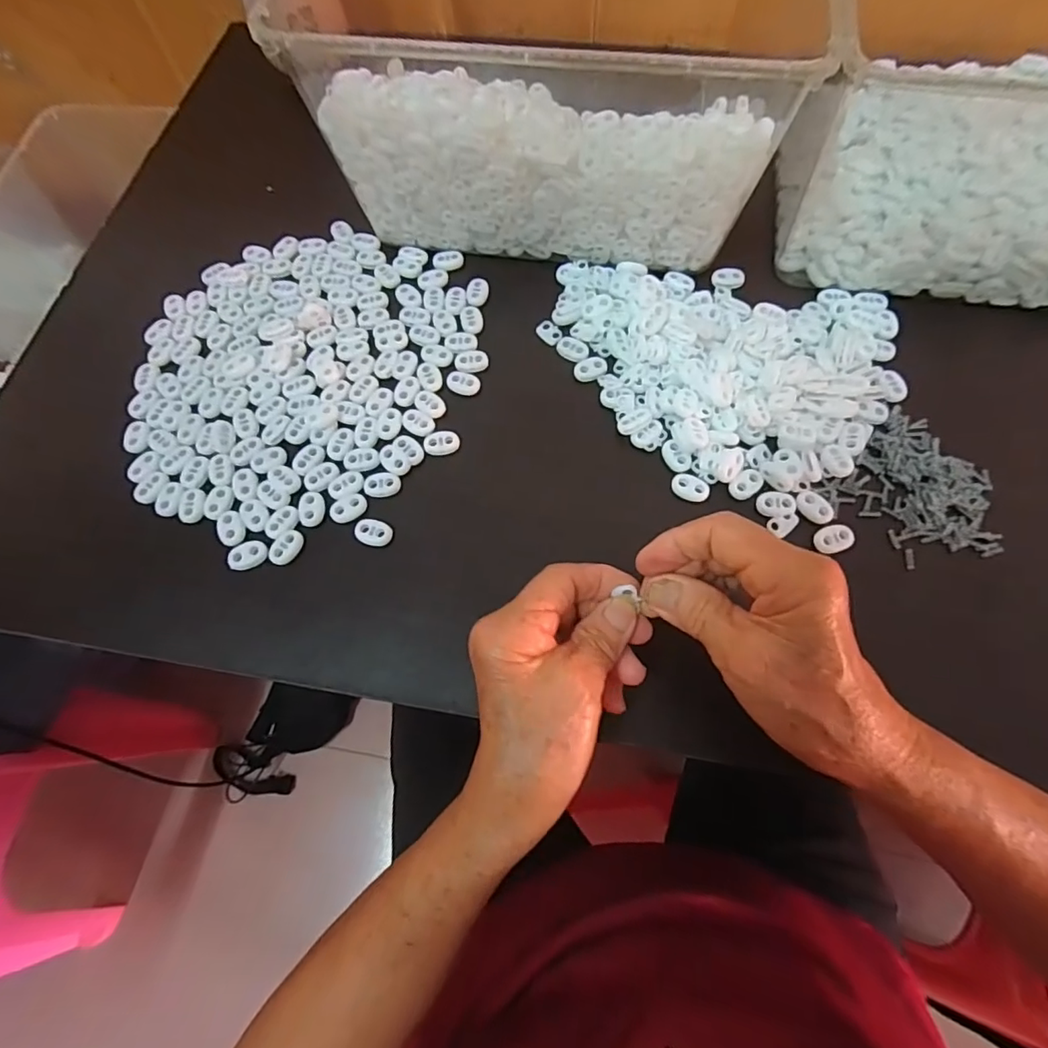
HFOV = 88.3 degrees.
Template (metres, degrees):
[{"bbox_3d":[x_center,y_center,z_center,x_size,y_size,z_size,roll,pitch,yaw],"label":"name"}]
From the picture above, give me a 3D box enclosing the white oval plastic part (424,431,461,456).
[{"bbox_3d":[-0.053,-0.052,0.346,0.022,0.004,0.016,-7,70,-1],"label":"white oval plastic part"}]

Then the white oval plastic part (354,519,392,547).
[{"bbox_3d":[-0.091,0.005,0.324,0.022,0.004,0.016,15,71,7],"label":"white oval plastic part"}]

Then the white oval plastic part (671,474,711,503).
[{"bbox_3d":[0.102,-0.022,0.330,0.023,0.004,0.016,25,72,10],"label":"white oval plastic part"}]

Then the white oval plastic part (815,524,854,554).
[{"bbox_3d":[0.181,0.009,0.315,0.022,0.005,0.015,-15,70,-4],"label":"white oval plastic part"}]

